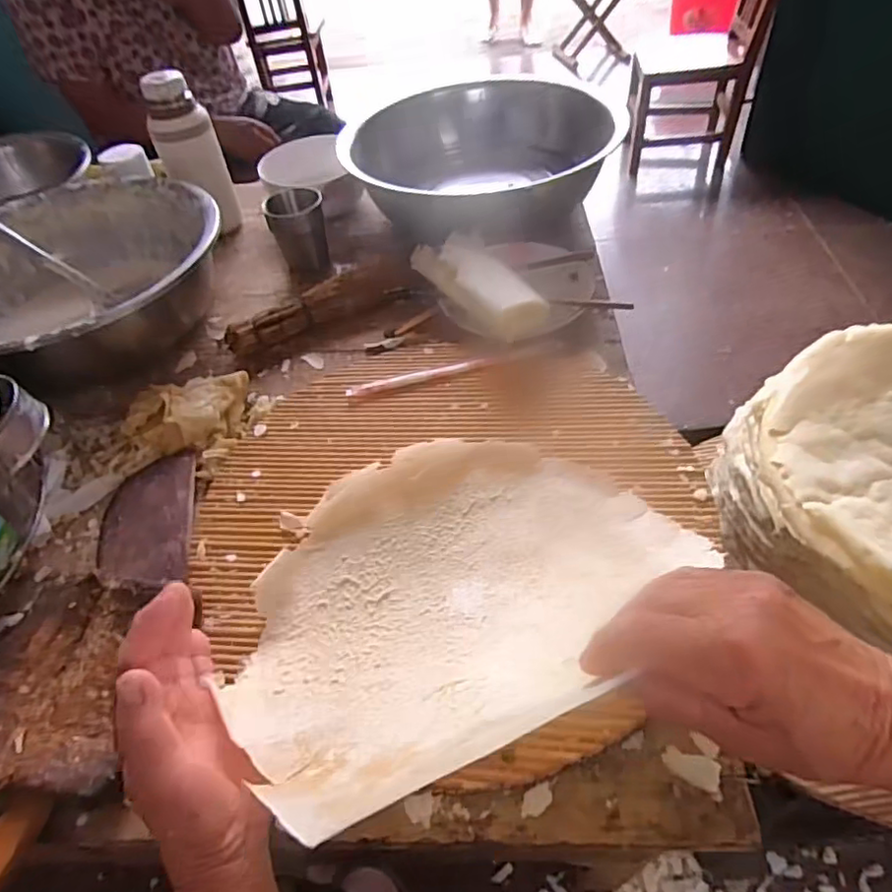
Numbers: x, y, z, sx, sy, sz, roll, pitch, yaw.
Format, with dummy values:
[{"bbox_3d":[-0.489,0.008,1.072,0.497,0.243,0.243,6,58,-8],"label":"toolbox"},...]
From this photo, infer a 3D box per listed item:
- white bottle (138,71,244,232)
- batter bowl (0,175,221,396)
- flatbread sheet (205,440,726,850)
[{"bbox_3d":[-0.354,-0.405,0.842,0.063,0.192,0.067,14,50,19],"label":"white bottle"},{"bbox_3d":[-0.435,-0.197,0.729,0.335,0.110,0.322,-3,46,4],"label":"batter bowl"},{"bbox_3d":[0.001,0.073,0.405,0.316,0.120,0.268,-36,53,-25],"label":"flatbread sheet"}]

